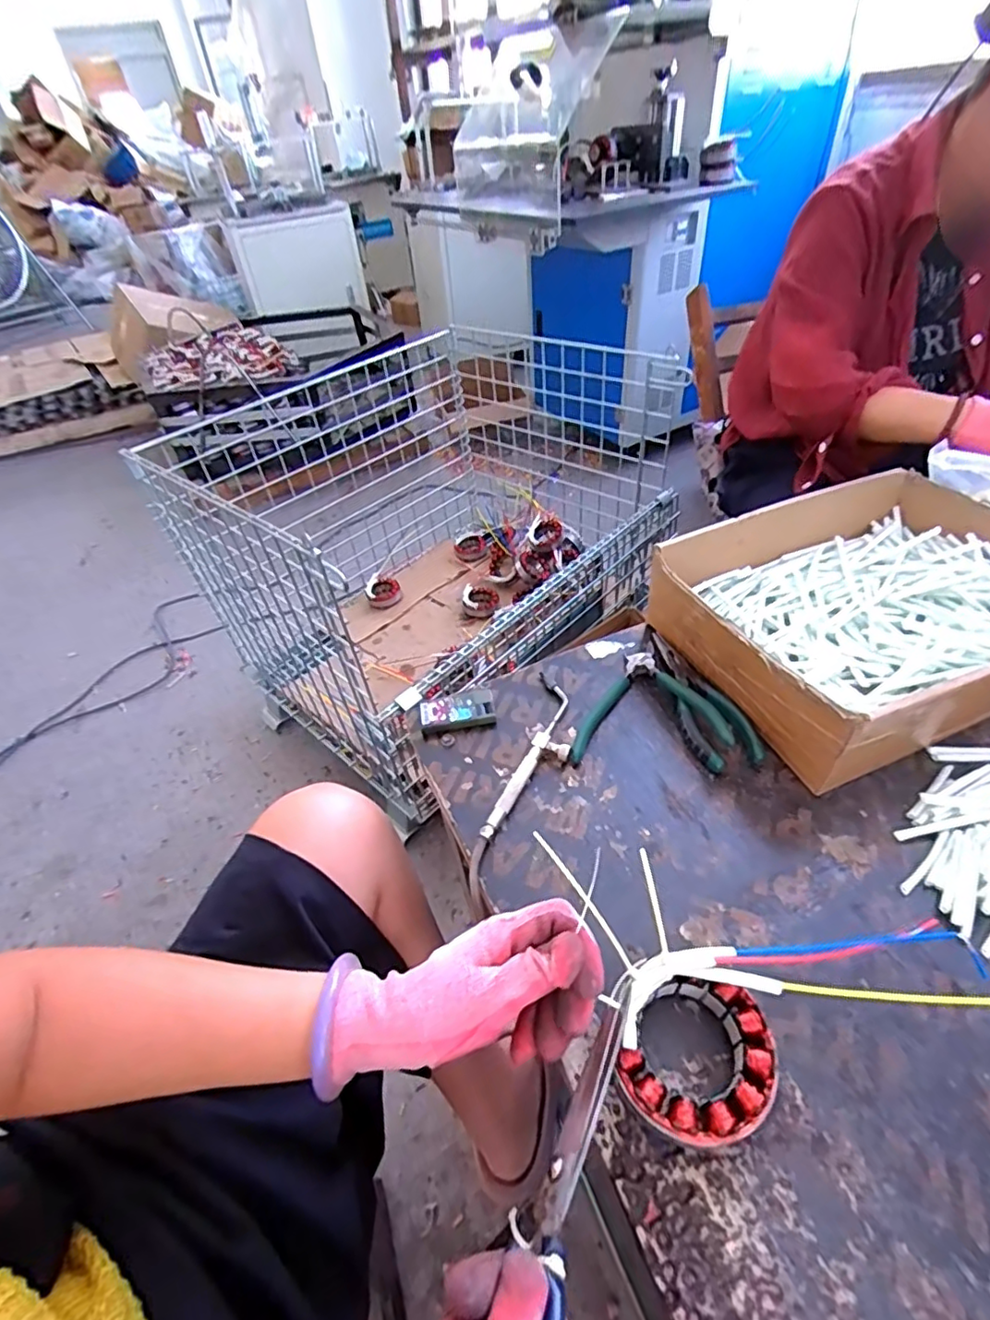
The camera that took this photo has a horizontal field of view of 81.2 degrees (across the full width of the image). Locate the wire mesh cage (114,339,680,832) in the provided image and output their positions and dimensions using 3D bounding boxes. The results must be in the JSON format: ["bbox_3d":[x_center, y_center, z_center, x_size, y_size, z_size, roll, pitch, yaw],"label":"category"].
[{"bbox_3d":[-0.148,-0.278,1.229,0.762,0.525,0.835,28,54,32],"label":"wire mesh cage"}]

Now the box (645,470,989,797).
[{"bbox_3d":[0.342,-0.046,0.525,0.328,0.094,0.243,-20,45,-13],"label":"box"}]

